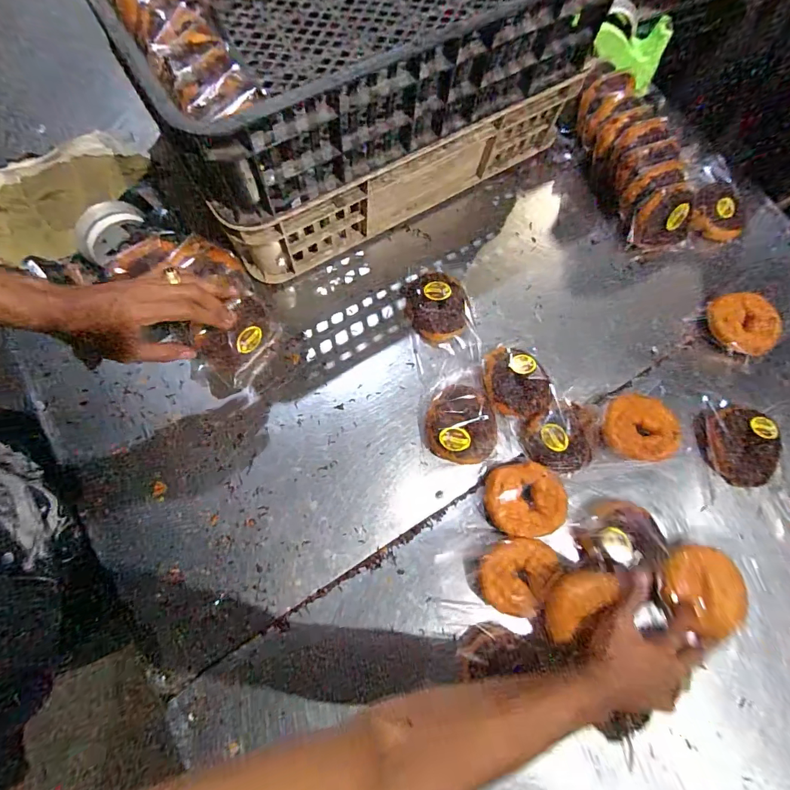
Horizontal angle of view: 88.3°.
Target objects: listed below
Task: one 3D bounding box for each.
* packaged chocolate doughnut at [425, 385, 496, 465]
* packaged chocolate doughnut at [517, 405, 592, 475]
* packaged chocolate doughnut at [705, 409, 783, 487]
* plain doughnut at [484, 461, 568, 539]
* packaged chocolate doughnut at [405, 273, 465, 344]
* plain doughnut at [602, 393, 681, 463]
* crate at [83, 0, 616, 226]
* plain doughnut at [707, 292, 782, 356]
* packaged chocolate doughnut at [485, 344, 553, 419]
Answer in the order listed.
[{"bbox_3d":[0.090,0.039,0.561,0.089,0.038,0.106,4,74,-4],"label":"packaged chocolate doughnut"},{"bbox_3d":[0.222,0.062,0.563,0.086,0.033,0.090,1,74,-2],"label":"packaged chocolate doughnut"},{"bbox_3d":[0.486,0.070,0.573,0.089,0.031,0.113,-2,74,-3],"label":"packaged chocolate doughnut"},{"bbox_3d":[0.171,0.139,0.542,0.099,0.031,0.092,1,74,-2],"label":"plain doughnut"},{"bbox_3d":[0.060,-0.130,0.613,0.083,0.034,0.103,2,74,-5],"label":"packaged chocolate doughnut"},{"bbox_3d":[0.348,0.048,0.582,0.111,0.028,0.097,14,74,2],"label":"plain doughnut"},{"bbox_3d":[-0.012,-0.549,0.541,0.701,0.139,0.427,-32,79,-13],"label":"crate"},{"bbox_3d":[0.543,-0.111,0.637,0.087,0.041,0.106,-10,75,-8],"label":"plain doughnut"},{"bbox_3d":[0.171,-0.018,0.582,0.085,0.038,0.105,-6,75,-7],"label":"packaged chocolate doughnut"}]

